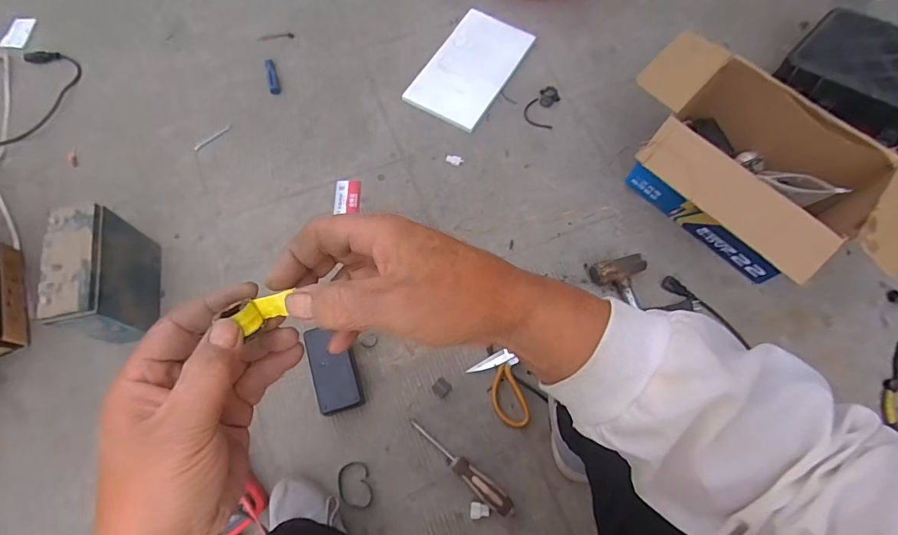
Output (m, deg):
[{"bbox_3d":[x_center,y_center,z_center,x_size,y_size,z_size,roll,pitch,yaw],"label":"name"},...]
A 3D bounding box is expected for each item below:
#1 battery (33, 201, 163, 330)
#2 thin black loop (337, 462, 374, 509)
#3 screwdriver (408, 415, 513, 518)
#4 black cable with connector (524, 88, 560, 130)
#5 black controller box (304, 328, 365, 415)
[{"bbox_3d":[-0.548,0.019,0.728,0.075,0.172,0.178,-15,70,-8],"label":"battery"},{"bbox_3d":[-0.148,0.343,0.702,0.048,0.009,0.071,-20,70,-6],"label":"thin black loop"},{"bbox_3d":[0.019,0.315,0.708,0.210,0.024,0.032,37,74,14],"label":"screwdriver"},{"bbox_3d":[0.202,-0.350,0.976,0.065,0.019,0.097,15,70,6],"label":"black cable with connector"},{"bbox_3d":[-0.188,0.168,0.746,0.073,0.051,0.140,-14,70,-4],"label":"black controller box"}]

